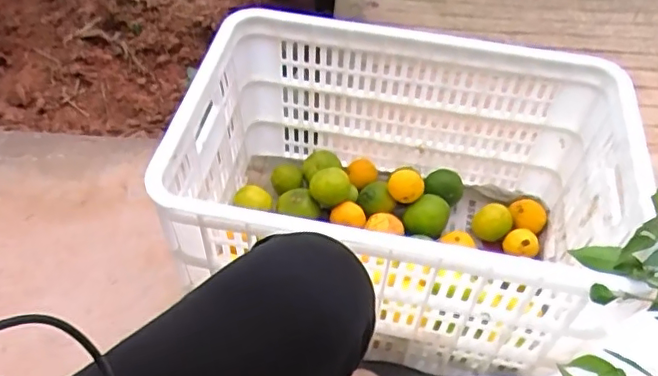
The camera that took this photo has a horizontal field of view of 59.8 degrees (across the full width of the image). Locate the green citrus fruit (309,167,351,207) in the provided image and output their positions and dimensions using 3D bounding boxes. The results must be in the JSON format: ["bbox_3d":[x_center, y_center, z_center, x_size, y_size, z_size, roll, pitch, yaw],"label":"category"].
[{"bbox_3d":[0.002,0.001,0.902,0.059,0.047,0.053,6,54,5],"label":"green citrus fruit"}]

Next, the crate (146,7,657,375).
[{"bbox_3d":[0.095,0.002,0.788,0.530,0.296,0.379,10,55,7],"label":"crate"}]

